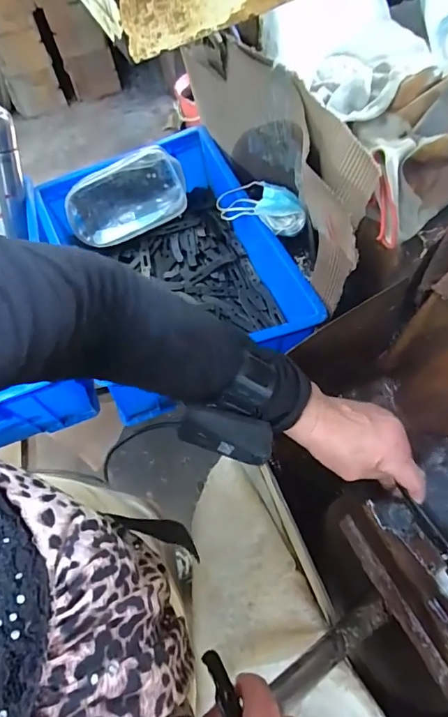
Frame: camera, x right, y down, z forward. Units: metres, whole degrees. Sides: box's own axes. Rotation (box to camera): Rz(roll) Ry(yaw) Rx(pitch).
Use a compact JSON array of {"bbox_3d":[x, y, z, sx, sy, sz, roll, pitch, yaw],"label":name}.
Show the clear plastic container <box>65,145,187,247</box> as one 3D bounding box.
[{"bbox_3d":[-0.161,-0.272,0.743,0.191,0.111,0.055,-24,29,4],"label":"clear plastic container"}]

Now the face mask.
[{"bbox_3d":[0.052,-0.221,0.636,0.136,0.048,0.056,21,67,12],"label":"face mask"}]

